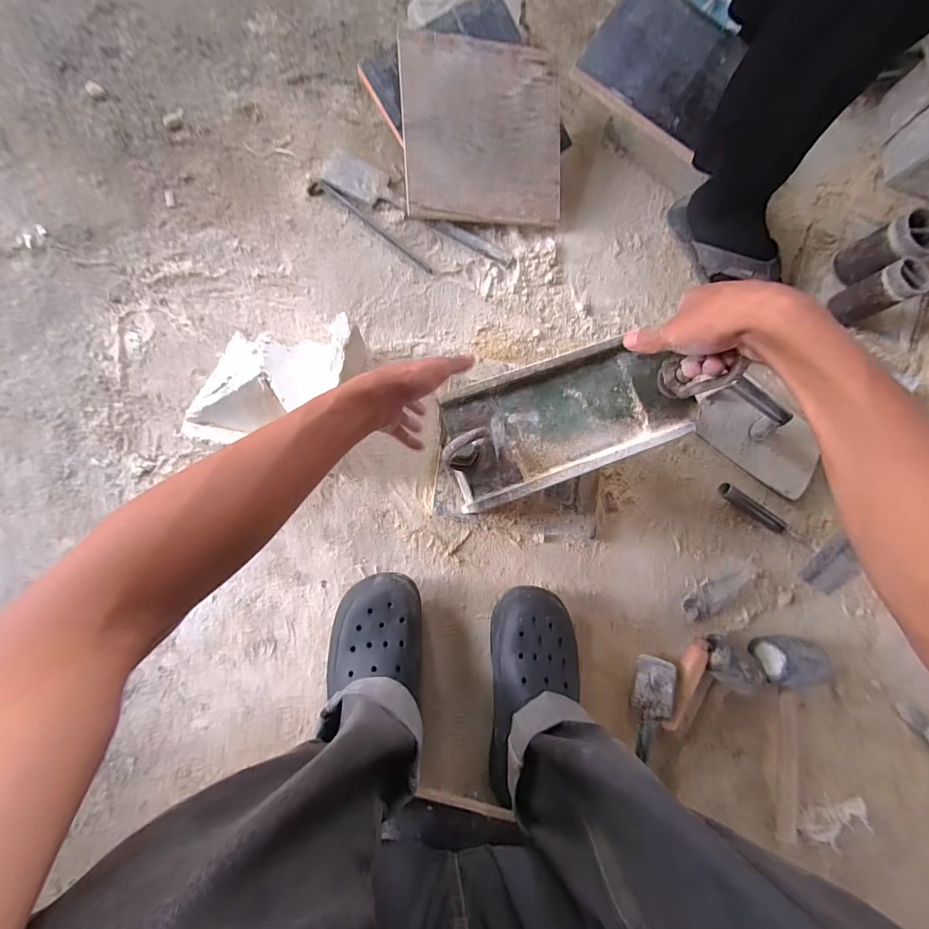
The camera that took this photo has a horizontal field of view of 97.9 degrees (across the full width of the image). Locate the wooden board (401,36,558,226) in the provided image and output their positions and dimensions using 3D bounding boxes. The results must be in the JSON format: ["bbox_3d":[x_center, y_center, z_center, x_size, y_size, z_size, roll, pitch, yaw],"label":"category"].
[{"bbox_3d":[0.030,-0.515,0.628,0.244,0.016,0.248,-4,99,-8],"label":"wooden board"}]

